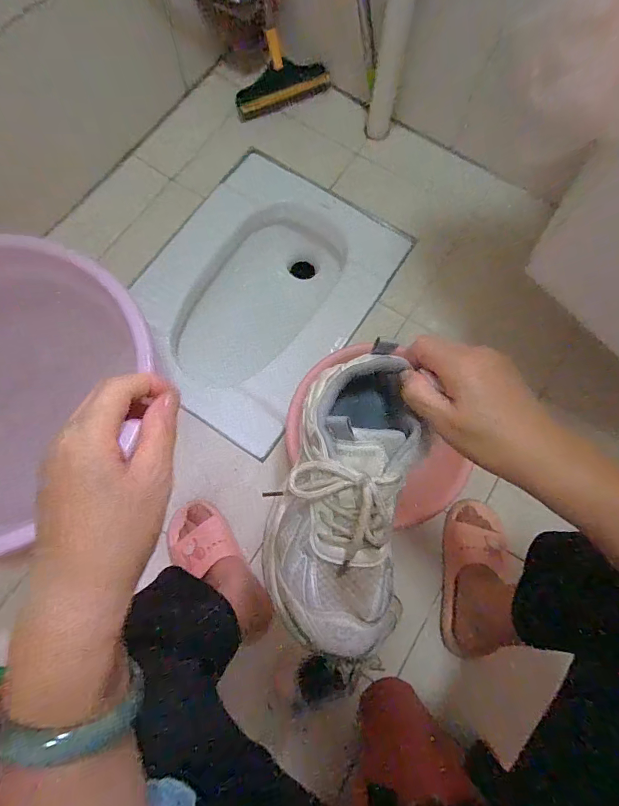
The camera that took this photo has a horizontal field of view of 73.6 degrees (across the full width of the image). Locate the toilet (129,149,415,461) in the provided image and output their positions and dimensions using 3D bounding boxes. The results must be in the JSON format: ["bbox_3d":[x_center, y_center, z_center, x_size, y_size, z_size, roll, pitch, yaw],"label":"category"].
[{"bbox_3d":[-0.102,-0.215,0.893,0.393,0.183,0.534,35,75,10],"label":"toilet"}]

